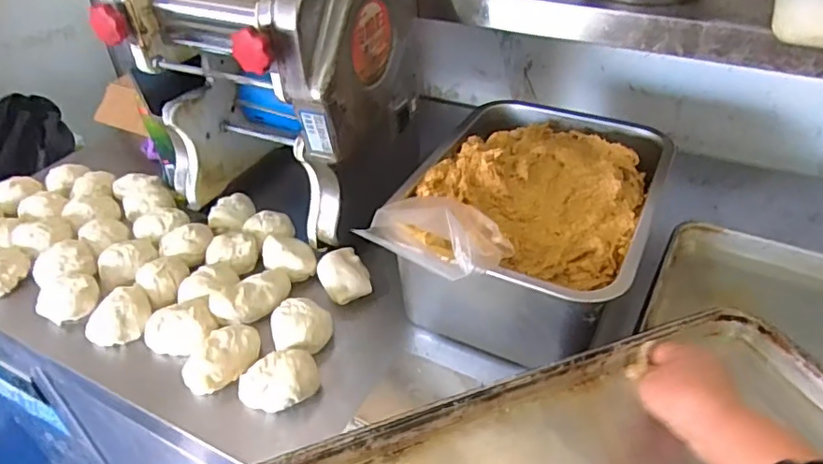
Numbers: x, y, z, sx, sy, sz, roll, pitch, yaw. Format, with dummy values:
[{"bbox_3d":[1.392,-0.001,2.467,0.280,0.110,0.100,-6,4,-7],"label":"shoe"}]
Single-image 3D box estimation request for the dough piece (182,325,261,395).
[{"bbox_3d":[-0.207,0.138,0.628,0.062,0.040,0.083,12,41,16],"label":"dough piece"}]

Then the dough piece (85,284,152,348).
[{"bbox_3d":[-0.351,0.103,0.679,0.076,0.037,0.065,-24,44,-26],"label":"dough piece"}]

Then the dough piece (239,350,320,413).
[{"bbox_3d":[-0.140,0.156,0.599,0.080,0.038,0.054,-10,40,-11],"label":"dough piece"}]

